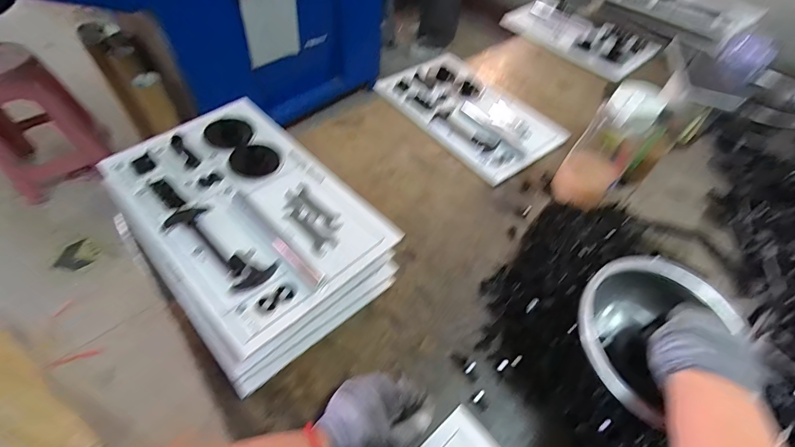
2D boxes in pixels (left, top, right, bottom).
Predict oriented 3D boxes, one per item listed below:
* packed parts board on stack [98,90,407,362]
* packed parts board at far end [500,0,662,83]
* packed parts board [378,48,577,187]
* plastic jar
[{"bbox_3d":[-0.200,-0.028,0.494,0.234,0.039,0.359,-37,65,-27],"label":"packed parts board on stack"},{"bbox_3d":[0.503,-0.539,1.036,0.252,0.031,0.396,-34,63,-26],"label":"packed parts board at far end"},{"bbox_3d":[0.157,-0.252,0.788,0.255,0.030,0.363,-32,62,-25],"label":"packed parts board"},{"bbox_3d":[0.331,-0.116,0.593,0.090,0.202,0.097,31,57,17],"label":"plastic jar"}]

